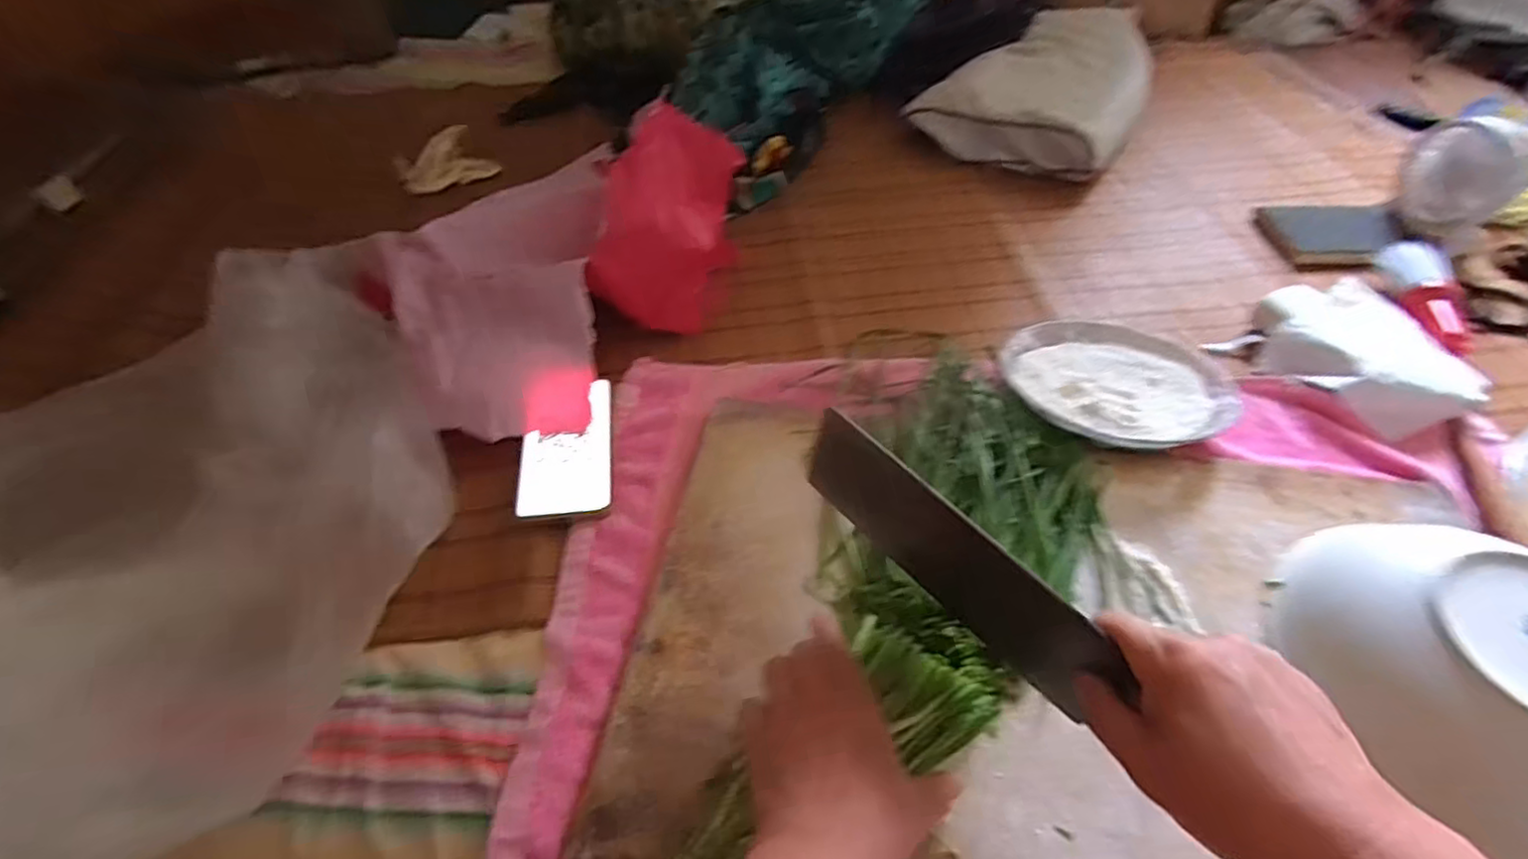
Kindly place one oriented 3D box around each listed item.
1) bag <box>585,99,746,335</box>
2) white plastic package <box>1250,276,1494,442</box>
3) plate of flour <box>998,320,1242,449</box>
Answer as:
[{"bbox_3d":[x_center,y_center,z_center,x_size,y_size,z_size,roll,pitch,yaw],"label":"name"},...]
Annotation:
[{"bbox_3d":[-0.096,-0.222,0.694,0.098,0.138,0.237,7,49,6],"label":"bag"},{"bbox_3d":[0.548,-0.072,0.597,0.143,0.045,0.169,-15,50,-12],"label":"white plastic package"},{"bbox_3d":[0.299,-0.048,0.560,0.174,0.032,0.171,0,49,0],"label":"plate of flour"}]

